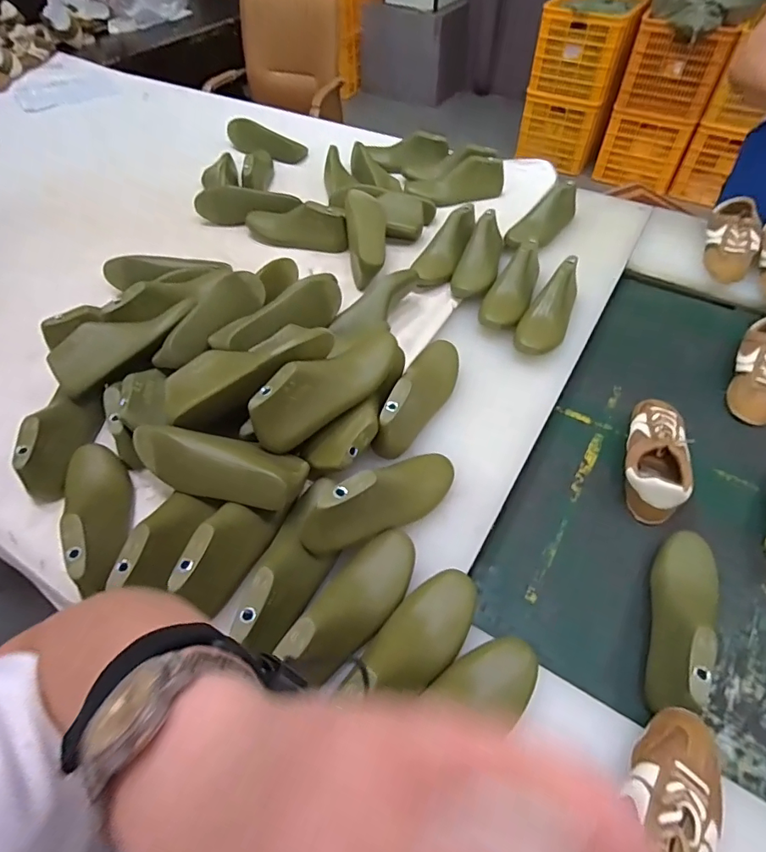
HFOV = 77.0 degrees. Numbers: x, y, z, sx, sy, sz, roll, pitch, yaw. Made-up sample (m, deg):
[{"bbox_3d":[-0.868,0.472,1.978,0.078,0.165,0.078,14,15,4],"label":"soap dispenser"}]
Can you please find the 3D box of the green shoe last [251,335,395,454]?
[{"bbox_3d":[-0.071,-0.060,0.652,0.240,0.082,0.073,-34,59,-23],"label":"green shoe last"}]

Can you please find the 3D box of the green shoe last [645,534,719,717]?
[{"bbox_3d":[0.363,0.222,0.569,0.075,0.082,0.242,23,56,18],"label":"green shoe last"}]

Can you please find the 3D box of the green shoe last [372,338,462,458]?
[{"bbox_3d":[0.059,-0.057,0.730,0.072,0.077,0.244,20,55,16],"label":"green shoe last"}]

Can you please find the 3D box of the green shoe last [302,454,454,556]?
[{"bbox_3d":[0.007,0.084,0.613,0.237,0.095,0.068,-16,53,-34],"label":"green shoe last"}]

